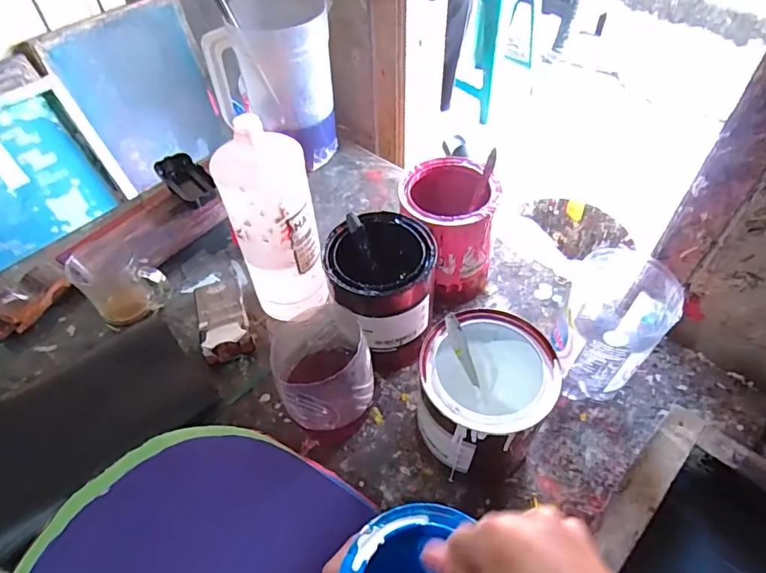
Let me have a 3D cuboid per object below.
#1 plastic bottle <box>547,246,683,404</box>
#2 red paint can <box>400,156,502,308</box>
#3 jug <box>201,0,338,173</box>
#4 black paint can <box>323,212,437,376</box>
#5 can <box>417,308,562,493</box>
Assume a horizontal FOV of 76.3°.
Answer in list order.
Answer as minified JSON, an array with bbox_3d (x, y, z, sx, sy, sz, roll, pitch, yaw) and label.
[{"bbox_3d":[0.216,0.049,0.470,0.080,0.151,0.098,36,60,27],"label":"plastic bottle"},{"bbox_3d":[0.072,-0.062,0.568,0.102,0.132,0.111,-19,52,-14],"label":"red paint can"},{"bbox_3d":[-0.147,-0.298,0.718,0.147,0.208,0.162,-4,50,-1],"label":"jug"},{"bbox_3d":[-0.001,0.009,0.514,0.105,0.128,0.120,-7,50,-4],"label":"black paint can"},{"bbox_3d":[0.085,0.104,0.439,0.106,0.135,0.109,-1,50,1],"label":"can"}]

